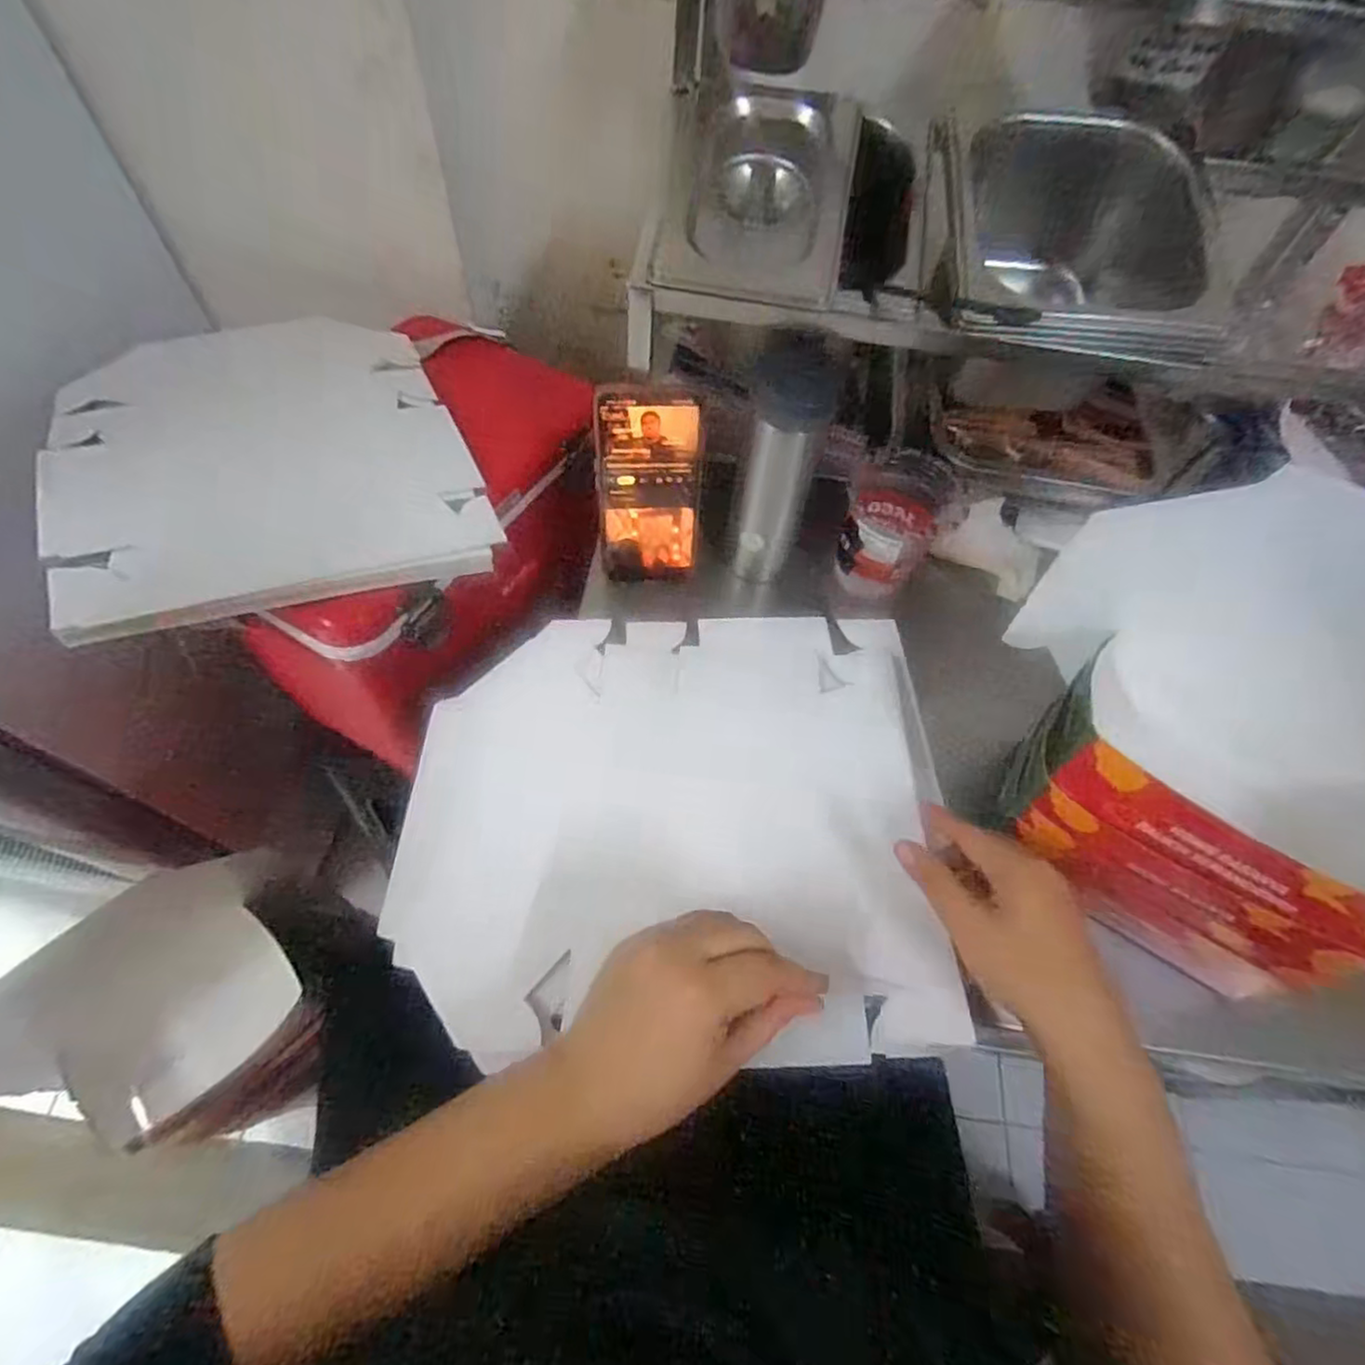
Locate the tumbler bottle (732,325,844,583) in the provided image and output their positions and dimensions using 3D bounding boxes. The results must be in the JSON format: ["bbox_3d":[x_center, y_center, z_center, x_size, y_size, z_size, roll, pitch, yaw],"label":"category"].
[{"bbox_3d":[0.074,-0.165,0.521,0.053,0.194,0.060,12,61,4],"label":"tumbler bottle"}]

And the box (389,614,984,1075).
[{"bbox_3d":[-0.003,0.075,0.461,0.358,0.044,0.311,1,59,-2],"label":"box"}]

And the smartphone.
[{"bbox_3d":[-0.025,-0.143,0.518,0.076,0.163,0.009,-3,47,-6],"label":"smartphone"}]

